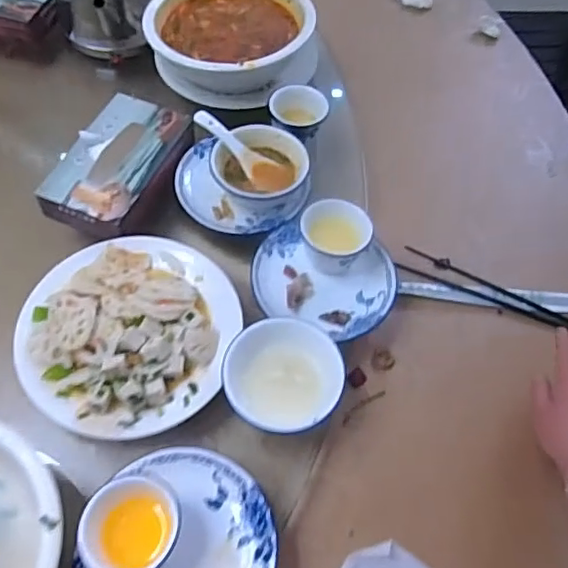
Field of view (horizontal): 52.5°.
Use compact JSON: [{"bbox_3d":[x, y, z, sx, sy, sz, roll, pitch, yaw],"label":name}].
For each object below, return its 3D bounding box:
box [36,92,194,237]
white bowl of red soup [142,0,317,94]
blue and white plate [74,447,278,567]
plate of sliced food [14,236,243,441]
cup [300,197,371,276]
[{"bbox_3d":[-0.192,-0.140,0.678,0.116,0.046,0.191,19,60,7],"label":"box"},{"bbox_3d":[-0.074,-0.340,0.778,0.205,0.069,0.193,31,63,14],"label":"white bowl of red soup"},{"bbox_3d":[-0.082,0.223,0.482,0.147,0.016,0.157,2,59,-3],"label":"blue and white plate"},{"bbox_3d":[-0.152,0.039,0.575,0.211,0.037,0.216,2,60,-3],"label":"plate of sliced food"},{"bbox_3d":[0.055,-0.050,0.626,0.073,0.057,0.058,20,60,8],"label":"cup"}]

